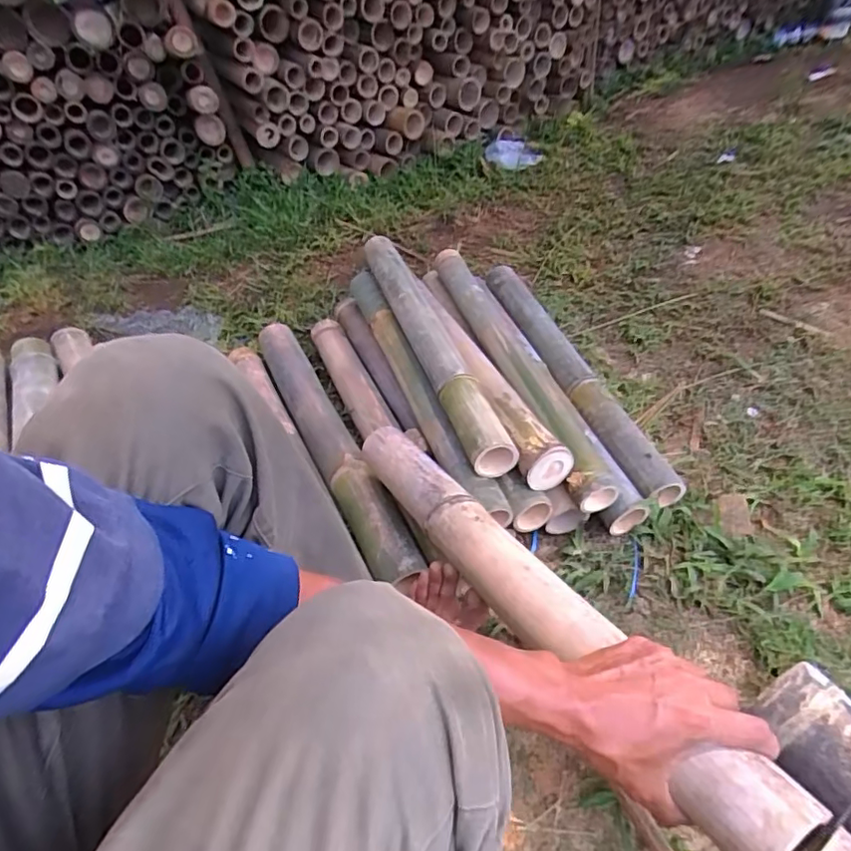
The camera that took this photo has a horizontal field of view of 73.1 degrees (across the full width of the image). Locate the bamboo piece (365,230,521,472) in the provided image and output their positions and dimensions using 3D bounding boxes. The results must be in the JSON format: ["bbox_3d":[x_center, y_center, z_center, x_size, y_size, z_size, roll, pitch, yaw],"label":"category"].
[{"bbox_3d":[0.000,-0.152,0.927,0.066,0.061,0.595,-16,43,-11],"label":"bamboo piece"}]

